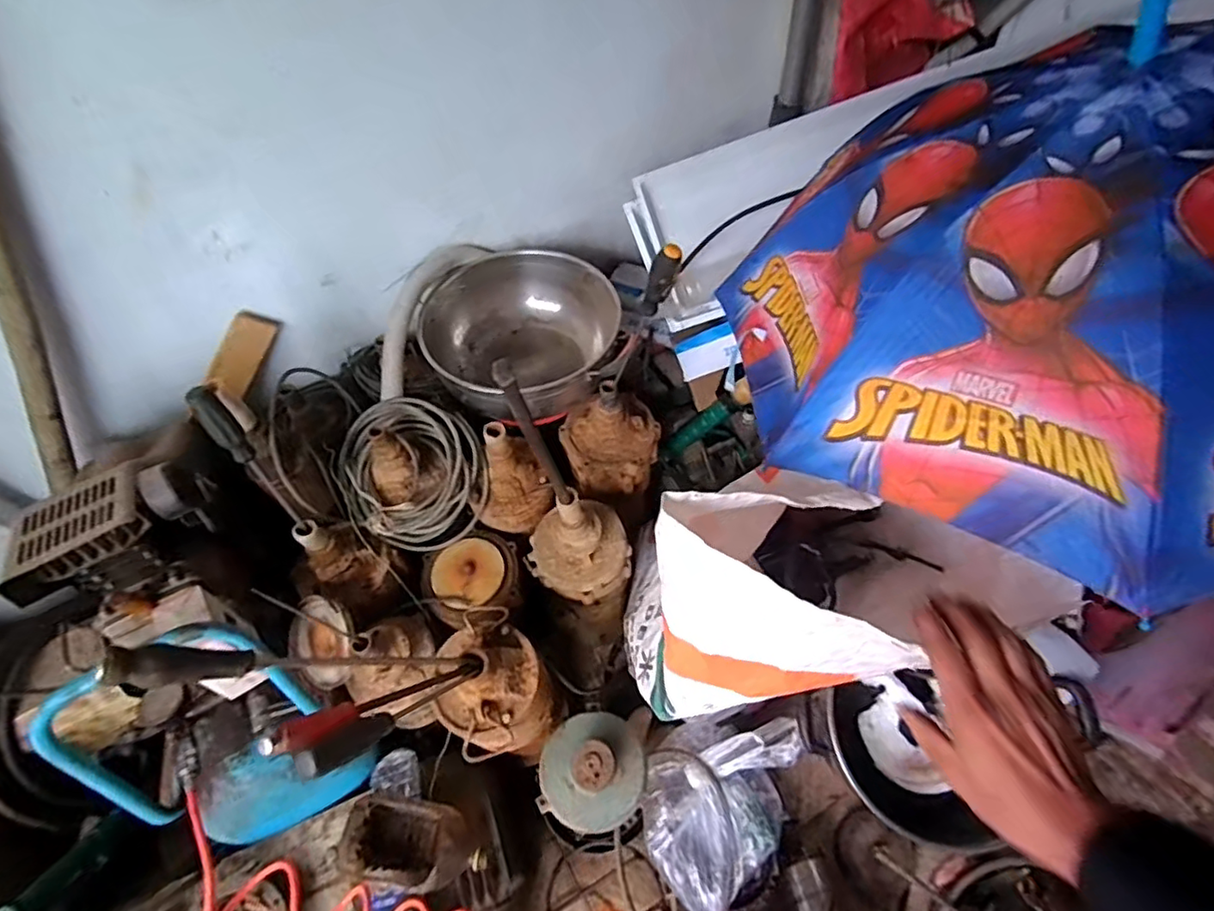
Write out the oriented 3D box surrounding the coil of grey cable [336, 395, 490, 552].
[{"bbox_3d":[-0.312,0.031,0.974,0.235,0.075,0.235,0,90,-15],"label":"coil of grey cable"}]

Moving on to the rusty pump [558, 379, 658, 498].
[{"bbox_3d":[0.007,-0.034,1.024,0.166,0.201,0.137,-11,58,-2],"label":"rusty pump"}]

